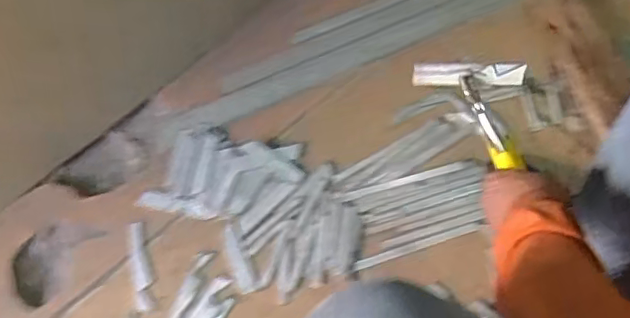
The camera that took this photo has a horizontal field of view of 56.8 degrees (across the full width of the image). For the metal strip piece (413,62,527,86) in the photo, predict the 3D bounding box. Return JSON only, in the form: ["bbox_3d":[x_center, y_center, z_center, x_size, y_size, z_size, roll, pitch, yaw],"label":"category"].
[{"bbox_3d":[0.183,-0.102,0.700,0.131,0.027,0.022,5,56,31],"label":"metal strip piece"}]

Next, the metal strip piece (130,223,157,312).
[{"bbox_3d":[-0.237,0.146,0.792,0.026,0.012,0.125,-9,63,-18],"label":"metal strip piece"}]

